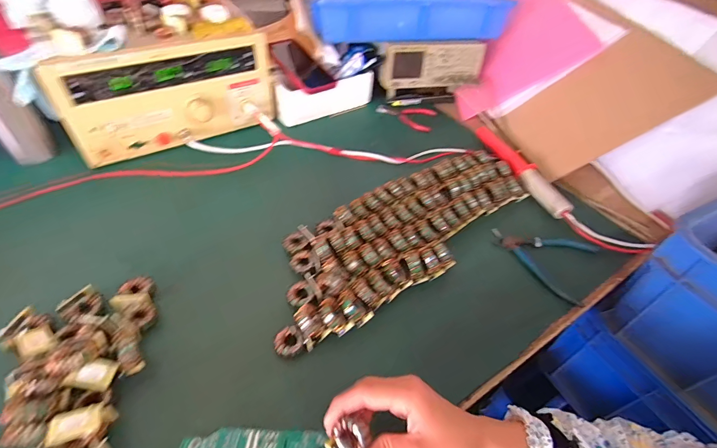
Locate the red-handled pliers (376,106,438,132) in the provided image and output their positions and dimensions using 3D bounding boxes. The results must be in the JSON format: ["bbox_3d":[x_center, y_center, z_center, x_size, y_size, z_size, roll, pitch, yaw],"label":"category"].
[{"bbox_3d":[0.103,-0.241,0.781,0.126,0.018,0.077,18,47,10],"label":"red-handled pliers"}]

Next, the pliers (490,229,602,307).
[{"bbox_3d":[0.275,0.041,0.535,0.145,0.008,0.129,28,50,19],"label":"pliers"}]

